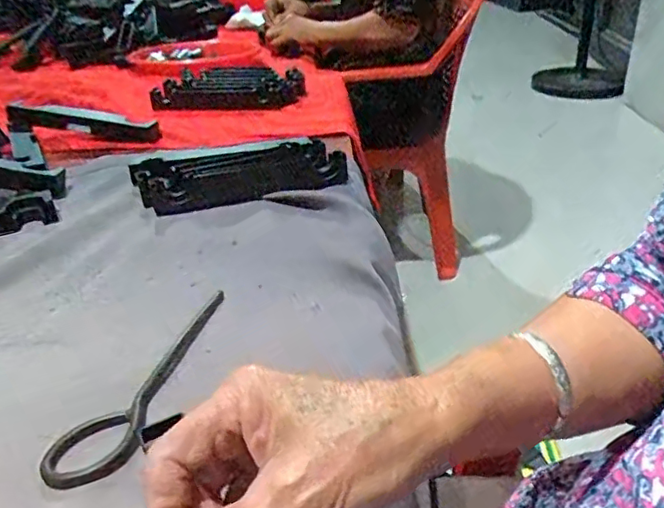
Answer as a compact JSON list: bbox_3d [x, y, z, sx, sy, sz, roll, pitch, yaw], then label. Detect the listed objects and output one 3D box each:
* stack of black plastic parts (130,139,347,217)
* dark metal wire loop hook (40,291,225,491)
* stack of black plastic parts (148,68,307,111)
[{"bbox_3d":[-0.094,-0.081,0.606,0.208,0.027,0.089,-9,31,-12],"label":"stack of black plastic parts"},{"bbox_3d":[-0.103,0.077,0.367,0.041,0.009,0.172,11,33,21],"label":"dark metal wire loop hook"},{"bbox_3d":[-0.152,-0.248,0.882,0.216,0.030,0.130,0,30,6],"label":"stack of black plastic parts"}]

